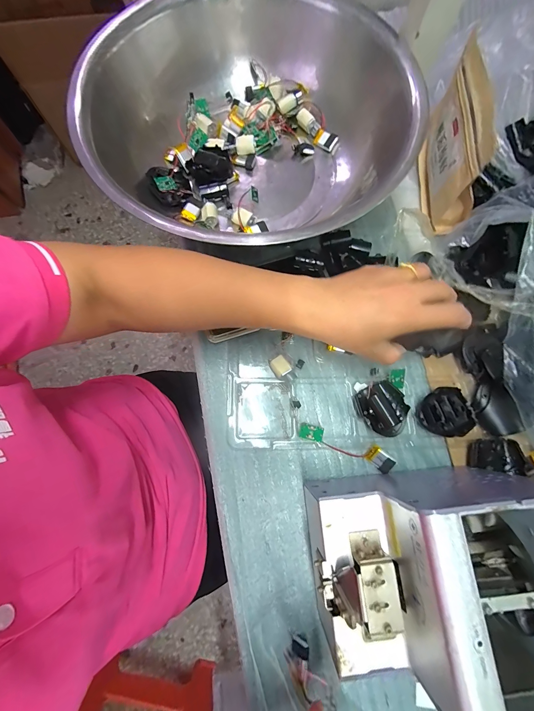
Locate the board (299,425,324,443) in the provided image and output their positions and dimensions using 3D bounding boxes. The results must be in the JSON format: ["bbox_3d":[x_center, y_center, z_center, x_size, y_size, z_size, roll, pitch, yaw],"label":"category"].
[{"bbox_3d":[0.050,0.087,0.324,0.025,0.004,0.017,8,67,14],"label":"board"}]

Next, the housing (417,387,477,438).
[{"bbox_3d":[0.205,0.064,0.330,0.060,0.013,0.054,0,76,-2],"label":"housing"}]

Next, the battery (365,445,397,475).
[{"bbox_3d":[0.127,0.117,0.322,0.029,0.009,0.019,42,78,8],"label":"battery"}]

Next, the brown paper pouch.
[{"bbox_3d":[0.235,-0.256,0.357,0.030,0.123,0.169,4,76,-1],"label":"brown paper pouch"}]

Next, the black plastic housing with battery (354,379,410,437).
[{"bbox_3d":[0.133,0.062,0.333,0.048,0.016,0.059,-23,78,-7],"label":"black plastic housing with battery"}]

